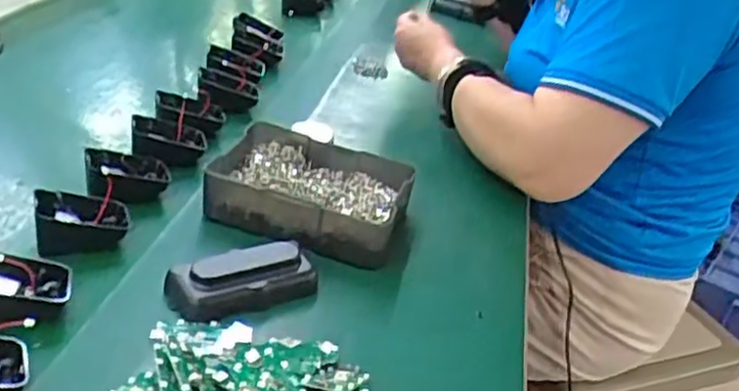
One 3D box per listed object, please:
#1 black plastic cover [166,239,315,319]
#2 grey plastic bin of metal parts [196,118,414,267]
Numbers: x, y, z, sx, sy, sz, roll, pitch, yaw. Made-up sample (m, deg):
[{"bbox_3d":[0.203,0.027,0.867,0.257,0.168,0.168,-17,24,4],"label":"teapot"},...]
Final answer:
[{"bbox_3d":[-0.090,0.058,0.528,0.107,0.029,0.039,-10,34,-28],"label":"black plastic cover"},{"bbox_3d":[-0.048,-0.007,0.639,0.163,0.042,0.130,12,30,7],"label":"grey plastic bin of metal parts"}]

